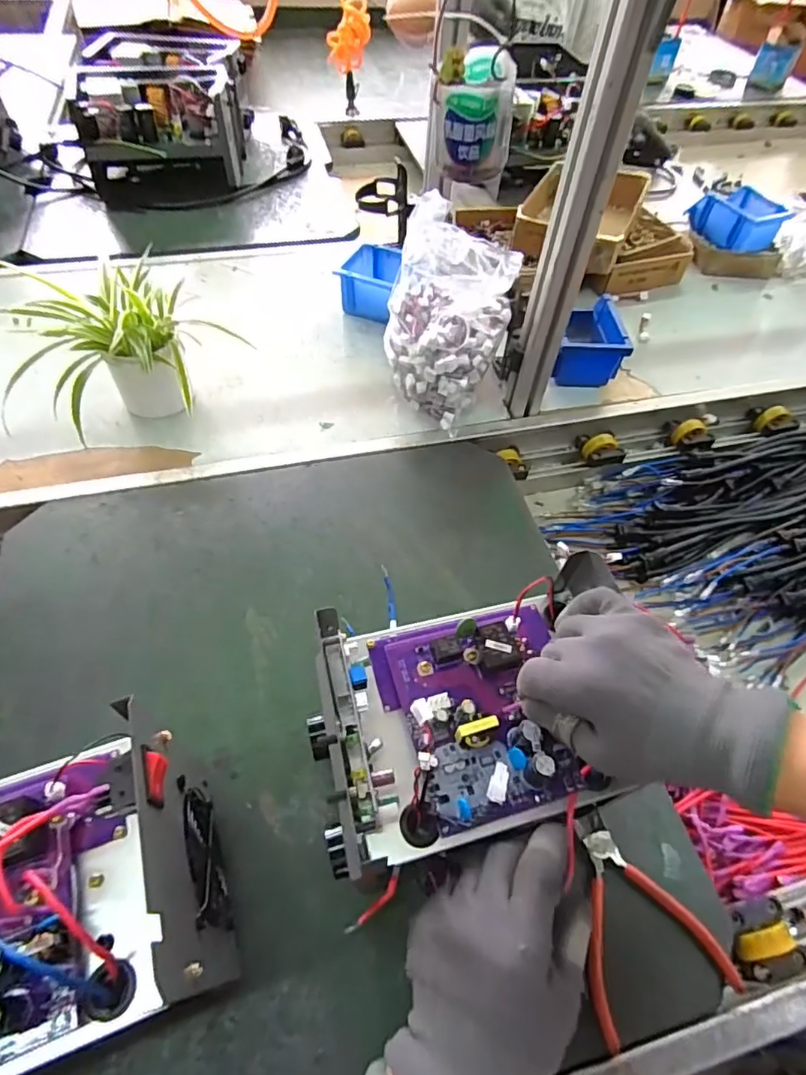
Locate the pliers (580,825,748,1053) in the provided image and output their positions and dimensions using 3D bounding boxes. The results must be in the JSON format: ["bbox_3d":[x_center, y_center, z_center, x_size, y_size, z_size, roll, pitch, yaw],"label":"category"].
[{"bbox_3d":[0.175,0.295,0.426,0.111,0.008,0.130,-15,57,-14],"label":"pliers"}]

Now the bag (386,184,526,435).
[{"bbox_3d":[0.054,-0.273,0.714,0.150,0.207,0.156,18,55,9],"label":"bag"}]

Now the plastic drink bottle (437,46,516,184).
[{"bbox_3d":[0.058,-0.342,0.445,0.058,0.075,0.062,6,54,0],"label":"plastic drink bottle"}]

